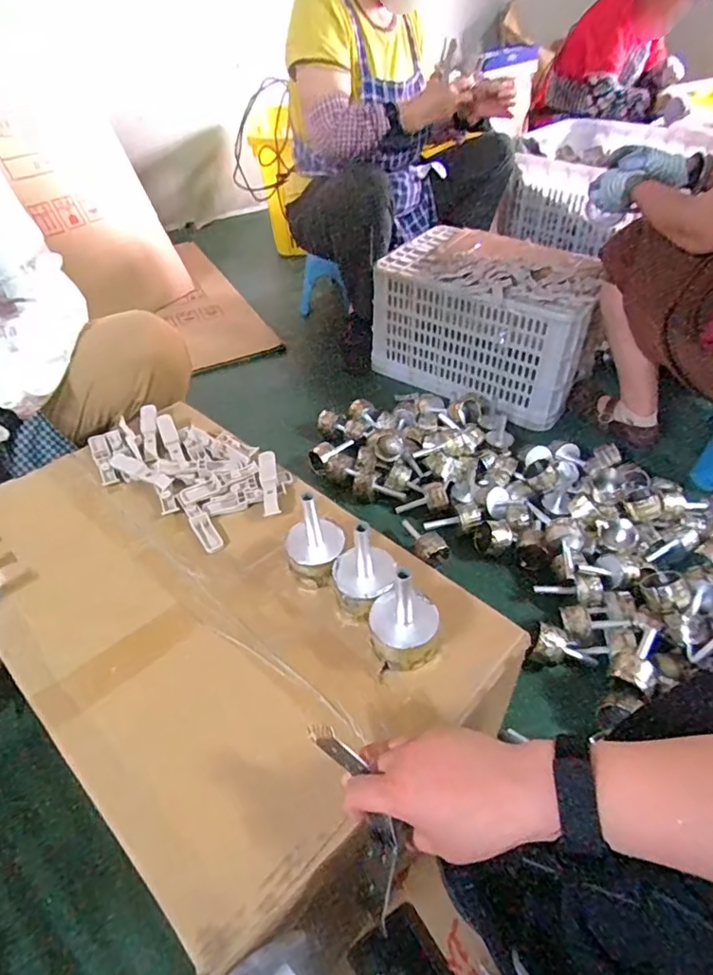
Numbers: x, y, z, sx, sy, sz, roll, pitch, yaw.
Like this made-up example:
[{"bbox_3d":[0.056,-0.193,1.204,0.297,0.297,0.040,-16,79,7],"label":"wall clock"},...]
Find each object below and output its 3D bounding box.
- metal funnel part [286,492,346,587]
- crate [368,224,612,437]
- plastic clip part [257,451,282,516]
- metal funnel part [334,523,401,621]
[{"bbox_3d":[-0.042,0.050,0.554,0.058,0.103,0.060,-3,43,-1],"label":"metal funnel part"},{"bbox_3d":[0.335,-0.432,1.406,0.527,0.309,0.325,24,49,25],"label":"crate"},{"bbox_3d":[-0.105,-0.008,0.665,0.022,0.010,0.107,-9,43,-7],"label":"plastic clip part"},{"bbox_3d":[0.007,0.077,0.523,0.060,0.105,0.057,13,45,16],"label":"metal funnel part"}]

